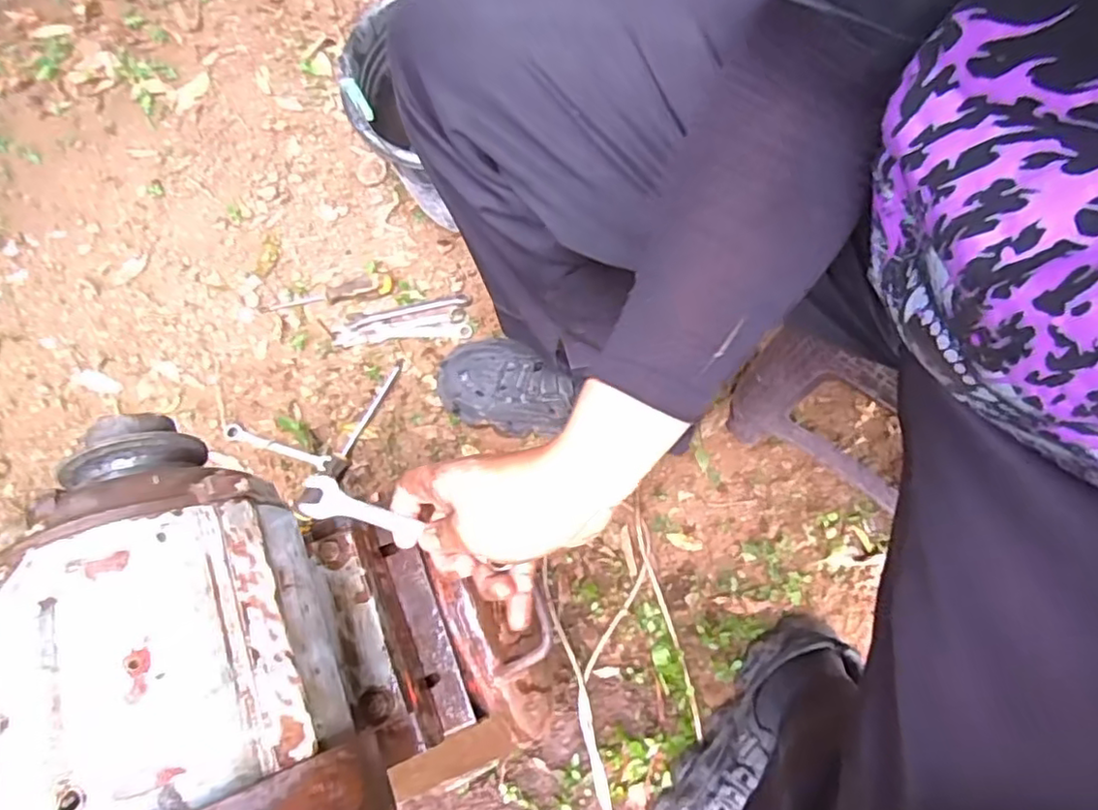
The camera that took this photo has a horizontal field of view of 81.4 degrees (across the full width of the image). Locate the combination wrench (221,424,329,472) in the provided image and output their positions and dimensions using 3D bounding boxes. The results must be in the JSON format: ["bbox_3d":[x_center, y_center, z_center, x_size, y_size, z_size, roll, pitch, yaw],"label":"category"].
[{"bbox_3d":[-0.360,0.054,0.841,0.154,0.014,0.021,18,73,5],"label":"combination wrench"}]

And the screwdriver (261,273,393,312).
[{"bbox_3d":[-0.314,-0.160,0.901,0.186,0.028,0.033,-7,73,-3],"label":"screwdriver"}]

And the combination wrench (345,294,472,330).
[{"bbox_3d":[-0.196,-0.134,0.897,0.174,0.005,0.024,-12,73,-5],"label":"combination wrench"}]

